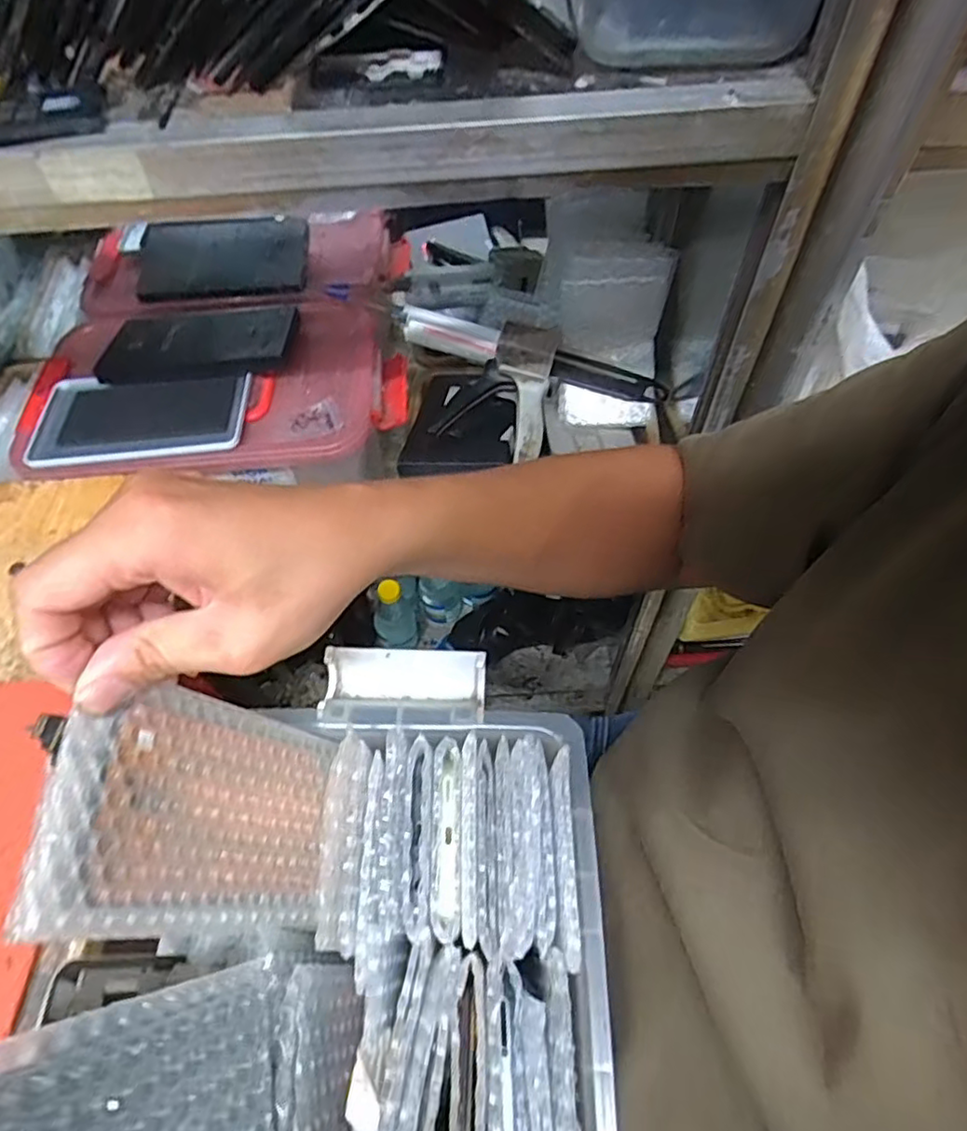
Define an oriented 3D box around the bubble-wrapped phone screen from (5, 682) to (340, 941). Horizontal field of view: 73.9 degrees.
[{"bbox_3d":[-0.114,0.103,0.272,0.007,0.139,0.088,-14,59,21],"label":"bubble-wrapped phone screen"}]

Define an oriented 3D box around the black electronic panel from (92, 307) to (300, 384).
[{"bbox_3d":[-0.270,-0.208,0.605,0.178,0.021,0.096,-4,54,1],"label":"black electronic panel"}]

